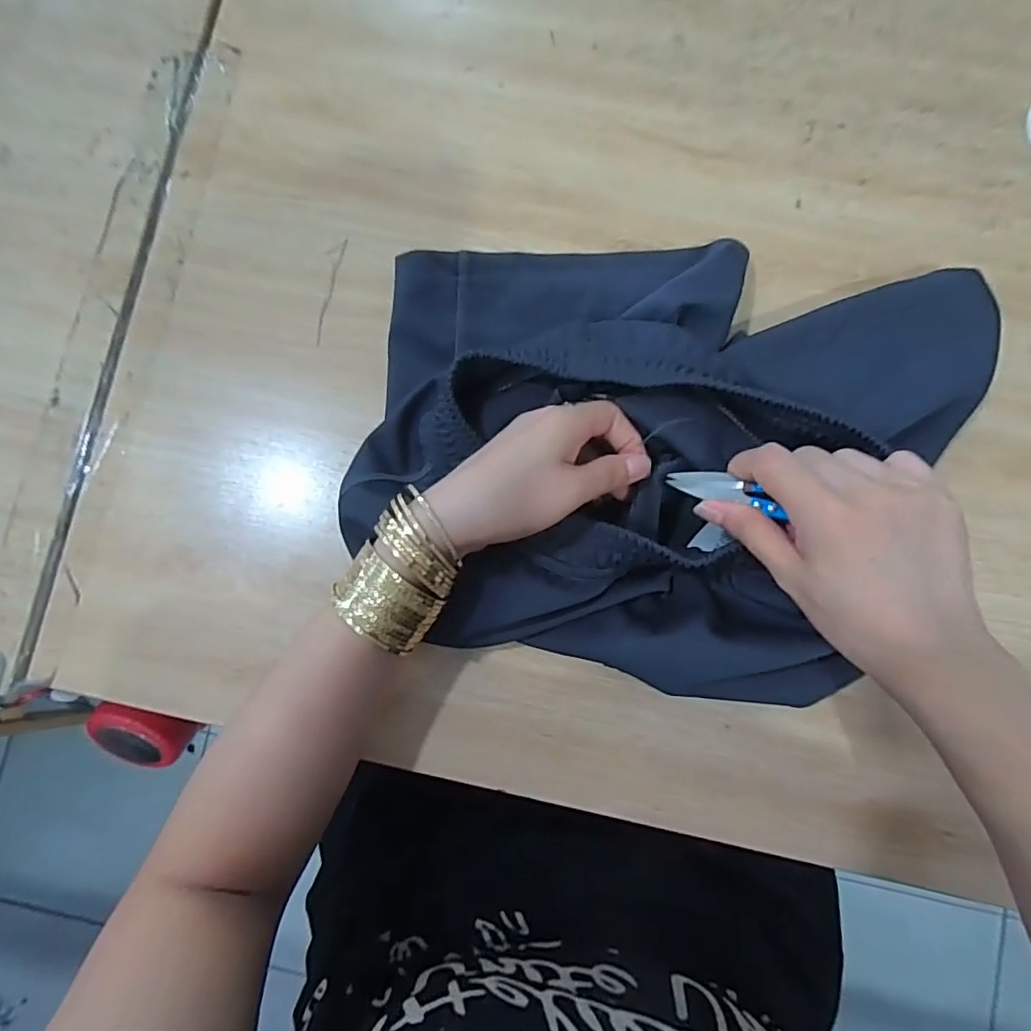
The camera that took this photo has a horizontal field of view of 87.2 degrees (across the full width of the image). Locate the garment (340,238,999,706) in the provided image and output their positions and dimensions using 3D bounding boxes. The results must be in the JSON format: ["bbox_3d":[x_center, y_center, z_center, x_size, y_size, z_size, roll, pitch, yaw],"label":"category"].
[{"bbox_3d":[0.092,-0.036,0.318,0.361,0.051,0.262,8,85,2],"label":"garment"}]

